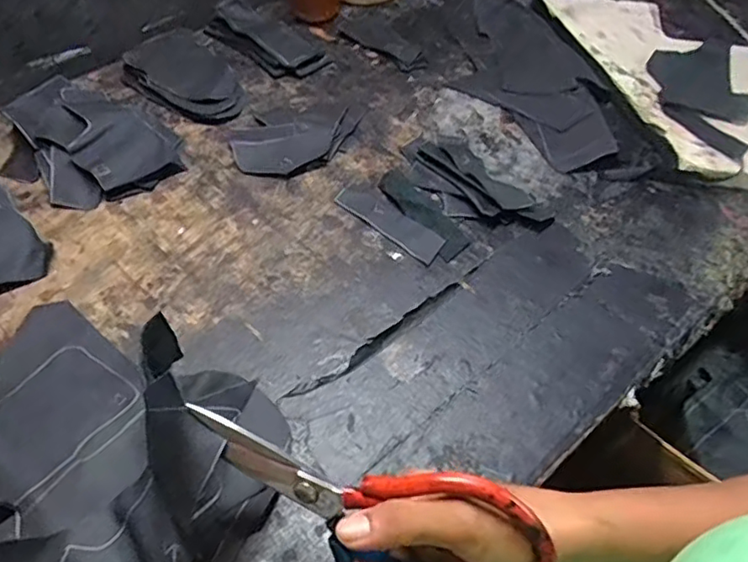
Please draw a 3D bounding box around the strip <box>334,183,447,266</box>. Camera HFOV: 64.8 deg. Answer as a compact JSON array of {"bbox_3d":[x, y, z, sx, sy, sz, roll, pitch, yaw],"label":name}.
[{"bbox_3d":[0.014,-0.054,0.523,0.111,0.006,0.030,37,61,23],"label":"strip"}]

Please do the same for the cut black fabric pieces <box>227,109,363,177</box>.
[{"bbox_3d":[-0.075,-0.131,0.570,0.119,0.018,0.063,-11,54,-10],"label":"cut black fabric pieces"}]

